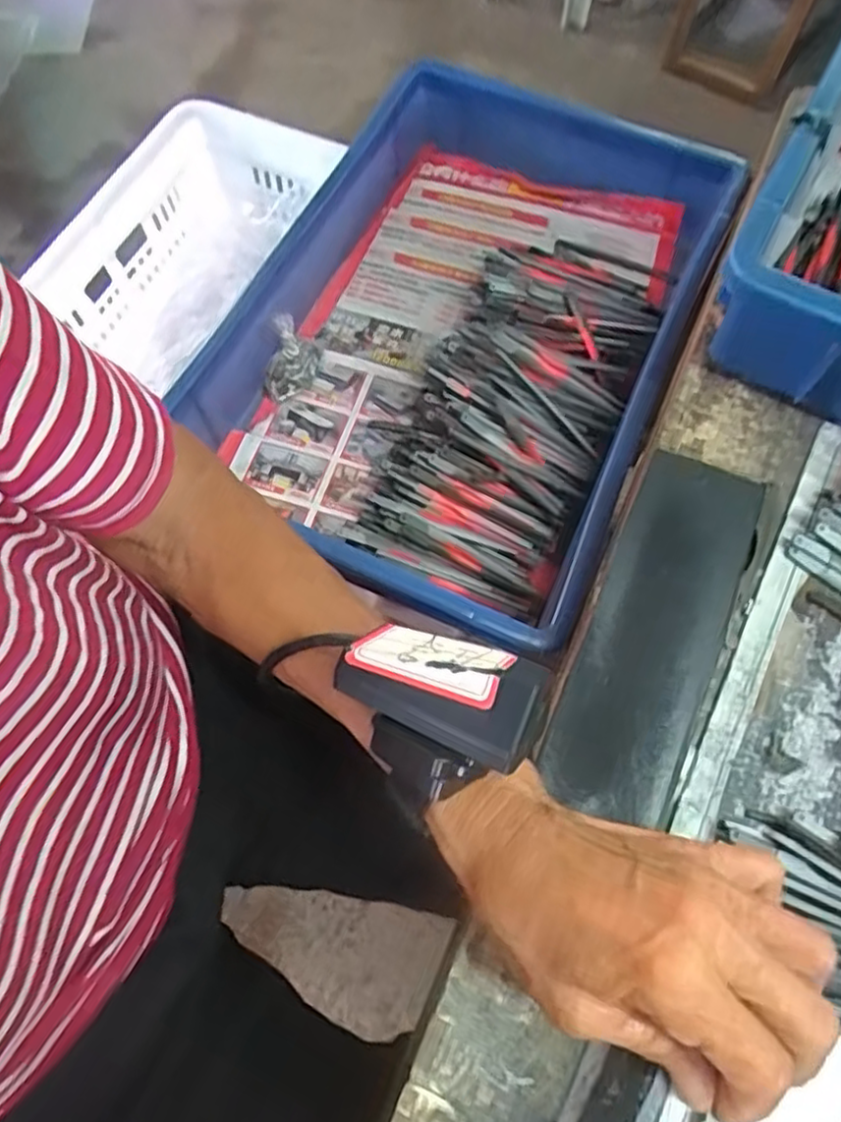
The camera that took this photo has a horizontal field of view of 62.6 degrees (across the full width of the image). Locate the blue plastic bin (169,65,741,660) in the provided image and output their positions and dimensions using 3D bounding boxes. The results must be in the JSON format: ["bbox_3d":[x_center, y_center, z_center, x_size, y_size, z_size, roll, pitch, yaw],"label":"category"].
[{"bbox_3d":[0.041,-0.182,0.504,0.269,0.081,0.362,24,69,9],"label":"blue plastic bin"}]

